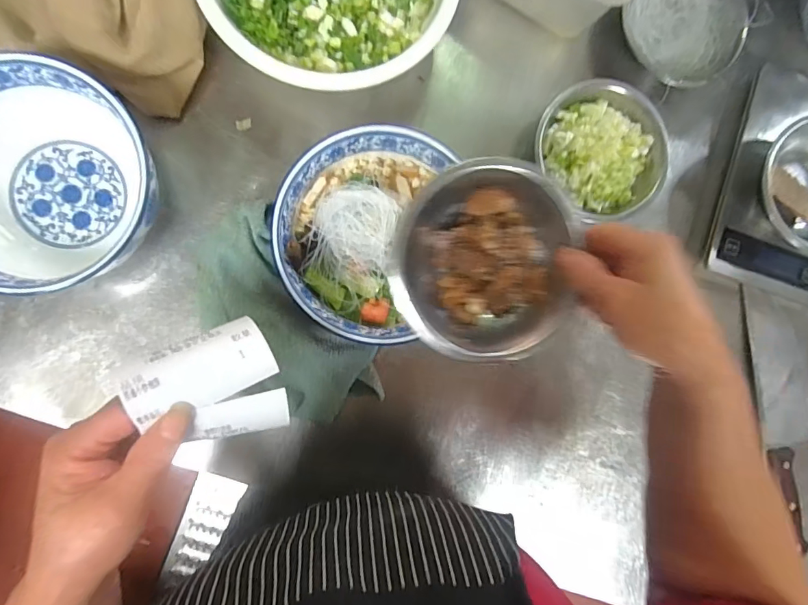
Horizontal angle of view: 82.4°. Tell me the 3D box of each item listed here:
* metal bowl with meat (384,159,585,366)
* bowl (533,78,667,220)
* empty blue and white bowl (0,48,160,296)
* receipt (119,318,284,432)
[{"bbox_3d":[0.057,-0.027,0.315,0.128,0.039,0.128,0,88,-7],"label":"metal bowl with meat"},{"bbox_3d":[0.194,-0.151,0.455,0.128,0.051,0.127,0,88,-4],"label":"bowl"},{"bbox_3d":[-0.285,-0.095,0.373,0.160,0.086,0.157,0,88,-4],"label":"empty blue and white bowl"},{"bbox_3d":[-0.116,0.038,0.261,0.077,0.013,0.038,-21,91,-25],"label":"receipt"}]

